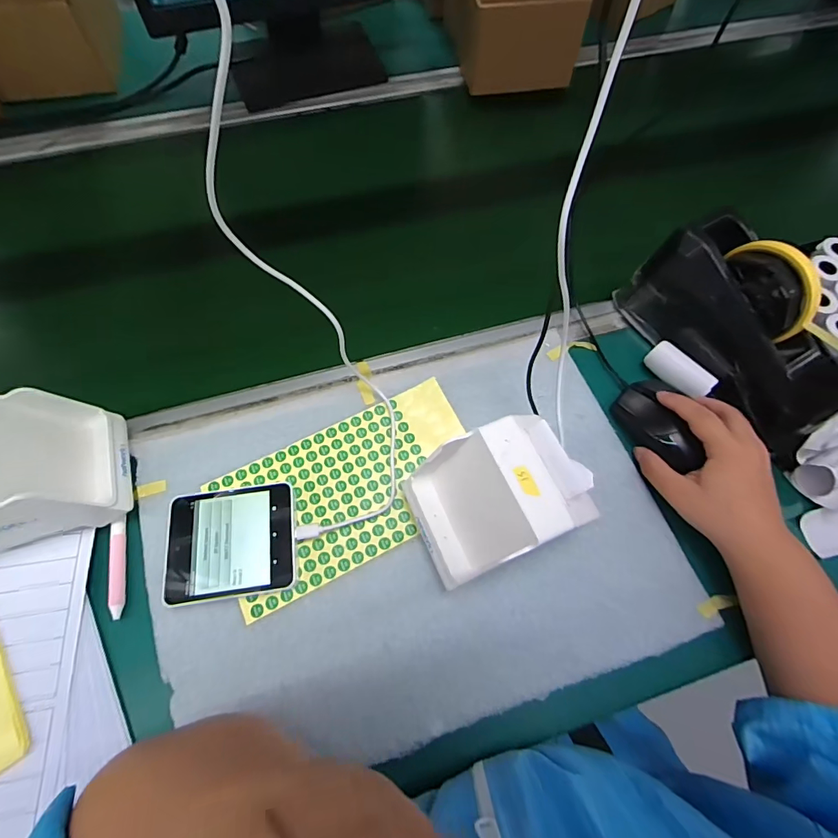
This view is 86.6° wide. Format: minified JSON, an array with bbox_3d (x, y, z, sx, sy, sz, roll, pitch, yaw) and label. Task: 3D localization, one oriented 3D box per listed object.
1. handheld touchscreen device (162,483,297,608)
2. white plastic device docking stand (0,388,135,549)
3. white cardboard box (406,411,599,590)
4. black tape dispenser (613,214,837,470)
[{"bbox_3d":[-0.147,0.097,0.353,0.097,0.019,0.083,-8,67,-5],"label":"handheld touchscreen device"},{"bbox_3d":[-0.291,0.038,0.328,0.111,0.086,0.110,-9,67,-6],"label":"white plastic device docking stand"},{"bbox_3d":[0.051,0.059,0.332,0.105,0.094,0.091,-23,69,-11],"label":"white cardboard box"},{"bbox_3d":[0.287,-0.077,0.393,0.074,0.109,0.208,-27,70,-13],"label":"black tape dispenser"}]

